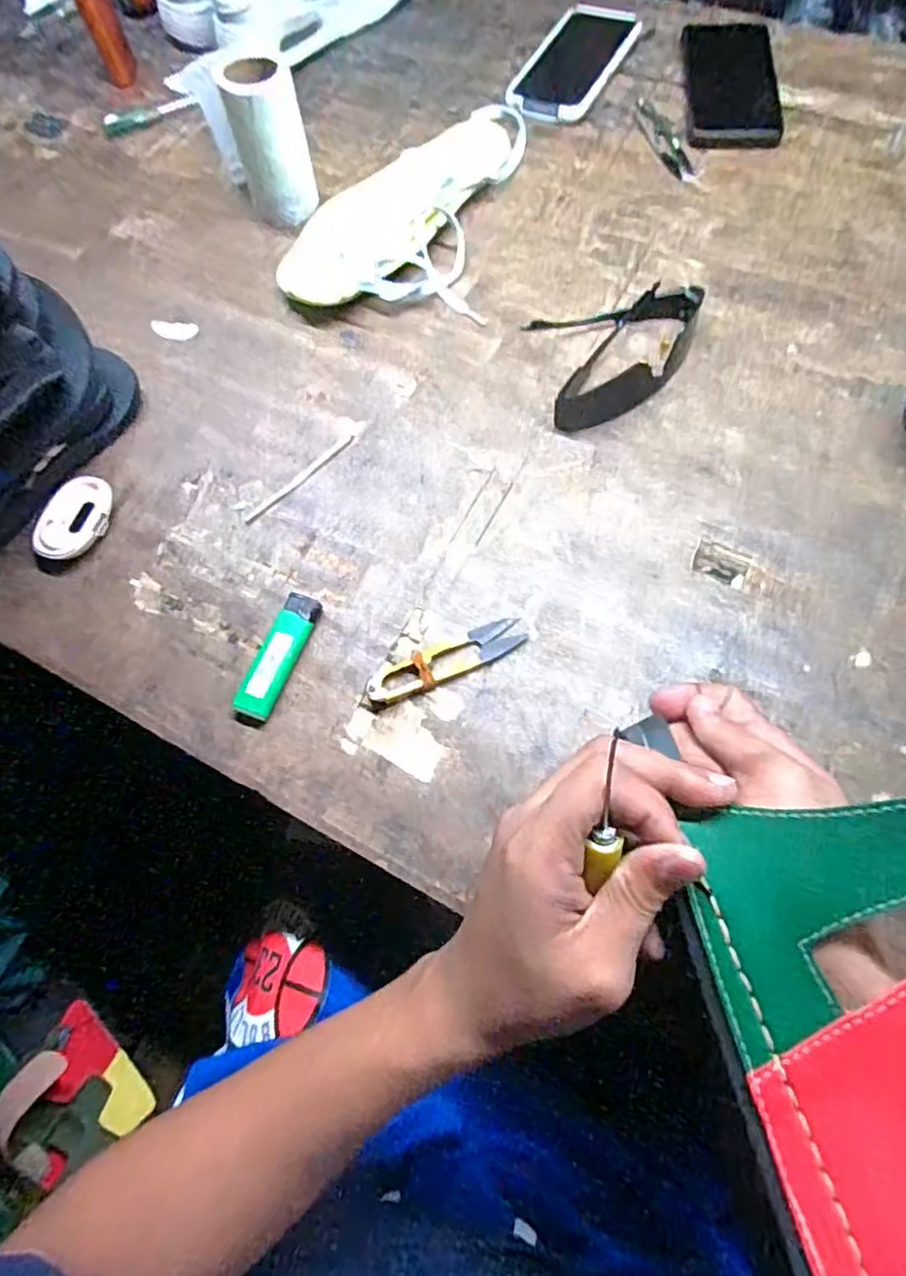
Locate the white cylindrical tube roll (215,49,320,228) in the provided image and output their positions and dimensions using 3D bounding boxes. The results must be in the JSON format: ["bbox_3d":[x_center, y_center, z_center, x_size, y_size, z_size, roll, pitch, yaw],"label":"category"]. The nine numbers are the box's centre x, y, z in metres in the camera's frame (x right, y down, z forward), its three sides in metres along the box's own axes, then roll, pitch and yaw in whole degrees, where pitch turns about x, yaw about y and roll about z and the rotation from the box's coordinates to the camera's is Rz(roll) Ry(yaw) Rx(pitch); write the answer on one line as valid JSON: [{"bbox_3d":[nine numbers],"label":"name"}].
[{"bbox_3d":[-0.148,-0.403,0.518,0.057,0.104,0.054,0,68,1],"label":"white cylindrical tube roll"}]

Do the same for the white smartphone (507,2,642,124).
[{"bbox_3d":[0.117,-0.543,0.600,0.076,0.017,0.166,27,71,11],"label":"white smartphone"}]

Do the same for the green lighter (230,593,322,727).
[{"bbox_3d":[-0.109,0.012,0.394,0.024,0.011,0.086,19,70,8],"label":"green lighter"}]

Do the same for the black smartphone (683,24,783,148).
[{"bbox_3d":[0.252,-0.506,0.577,0.074,0.015,0.173,3,68,5],"label":"black smartphone"}]

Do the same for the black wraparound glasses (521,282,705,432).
[{"bbox_3d":[0.125,-0.209,0.463,0.127,0.033,0.096,-14,69,-5],"label":"black wraparound glasses"}]

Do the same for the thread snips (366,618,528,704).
[{"bbox_3d":[-0.003,0.014,0.385,0.101,0.008,0.023,-23,68,-6],"label":"thread snips"}]

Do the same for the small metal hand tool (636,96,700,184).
[{"bbox_3d":[0.186,-0.438,0.559,0.022,0.004,0.116,-13,69,-5],"label":"small metal hand tool"}]

